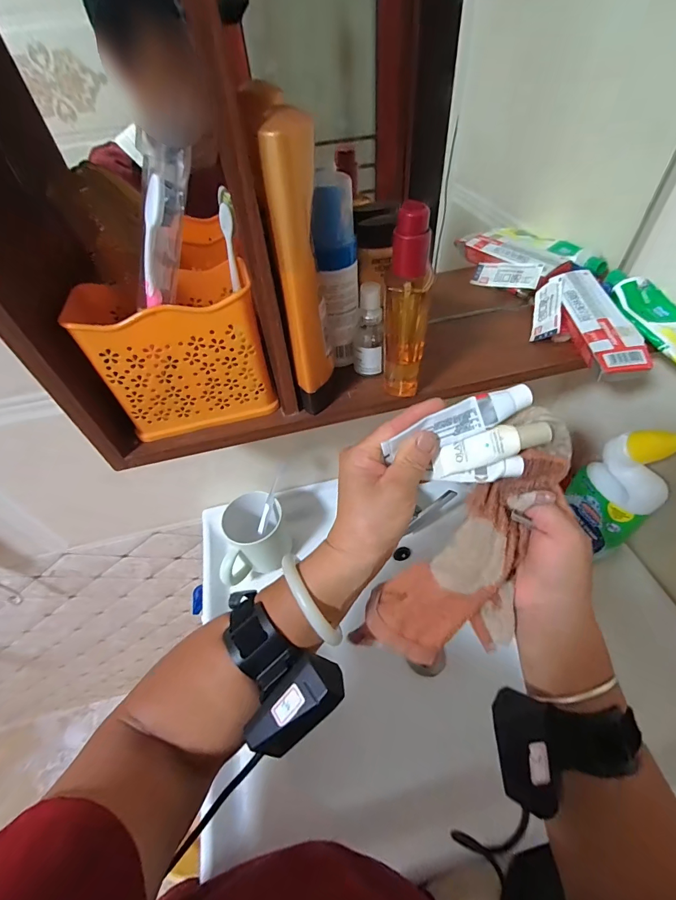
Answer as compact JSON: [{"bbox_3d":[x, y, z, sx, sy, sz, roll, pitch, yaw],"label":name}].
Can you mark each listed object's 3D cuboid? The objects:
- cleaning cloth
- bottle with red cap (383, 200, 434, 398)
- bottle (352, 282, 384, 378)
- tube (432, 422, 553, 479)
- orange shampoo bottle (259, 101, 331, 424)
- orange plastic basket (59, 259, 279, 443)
[{"bbox_3d":[0.113,0.075,0.295,0.087,0.069,0.215,34,91,29],"label":"cleaning cloth"},{"bbox_3d":[0.057,-0.110,0.314,0.033,0.156,0.029,9,52,13],"label":"bottle with red cap"},{"bbox_3d":[0.029,-0.112,0.362,0.027,0.082,0.029,-1,50,4],"label":"bottle"},{"bbox_3d":[0.112,-0.003,0.283,0.088,0.016,0.022,-19,94,8],"label":"tube"},{"bbox_3d":[-0.026,-0.115,0.284,0.034,0.202,0.034,-5,50,1],"label":"orange shampoo bottle"},{"bbox_3d":[-0.130,-0.087,0.328,0.129,0.122,0.079,-13,50,-6],"label":"orange plastic basket"}]

